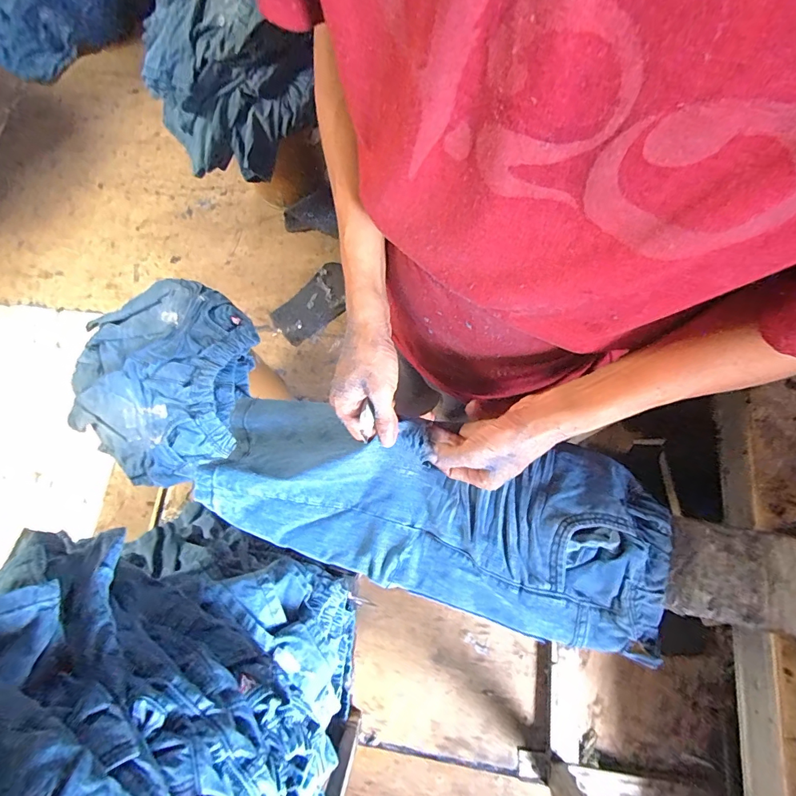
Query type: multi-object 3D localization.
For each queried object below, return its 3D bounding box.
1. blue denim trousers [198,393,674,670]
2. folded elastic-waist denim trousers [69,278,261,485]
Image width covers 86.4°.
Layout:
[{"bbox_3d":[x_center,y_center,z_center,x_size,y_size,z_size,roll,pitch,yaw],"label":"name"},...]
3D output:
[{"bbox_3d":[0.035,0.110,0.451,0.491,0.067,0.183,13,69,6],"label":"blue denim trousers"},{"bbox_3d":[-0.543,-0.044,0.958,0.429,0.139,0.429,0,72,1],"label":"folded elastic-waist denim trousers"}]

